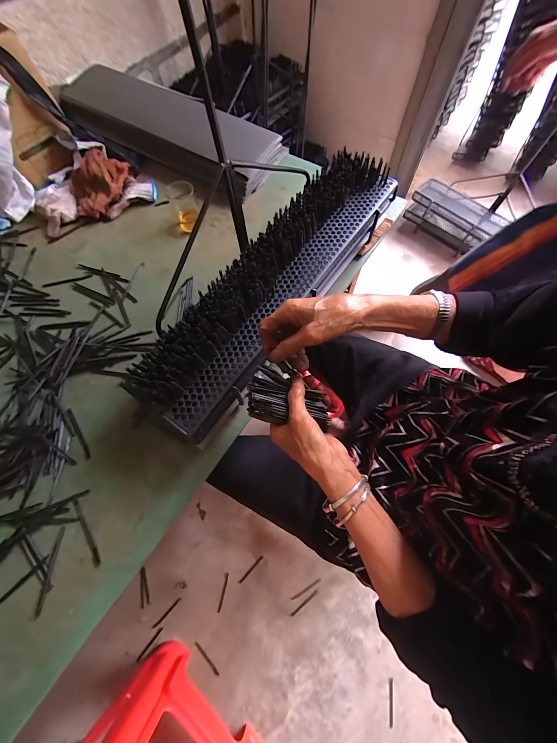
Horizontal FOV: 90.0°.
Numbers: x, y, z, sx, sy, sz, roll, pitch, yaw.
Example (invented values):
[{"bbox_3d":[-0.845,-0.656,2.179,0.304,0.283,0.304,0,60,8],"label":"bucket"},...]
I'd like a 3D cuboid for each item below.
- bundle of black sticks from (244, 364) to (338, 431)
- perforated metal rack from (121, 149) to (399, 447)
[{"bbox_3d":[0.011,0.047,0.368,0.111,0.040,0.062,21,62,-7],"label":"bundle of black sticks"},{"bbox_3d":[0.007,-0.155,0.497,0.137,0.137,0.598,33,73,14],"label":"perforated metal rack"}]

